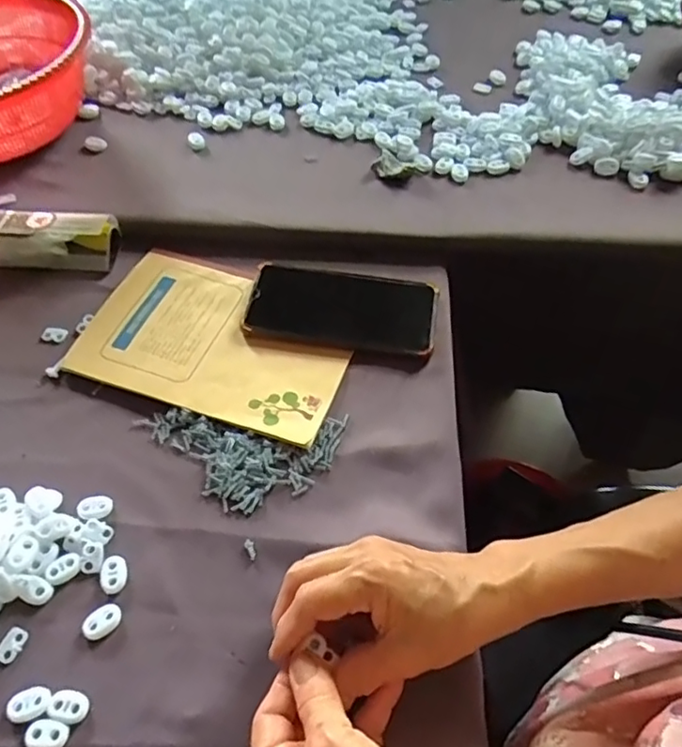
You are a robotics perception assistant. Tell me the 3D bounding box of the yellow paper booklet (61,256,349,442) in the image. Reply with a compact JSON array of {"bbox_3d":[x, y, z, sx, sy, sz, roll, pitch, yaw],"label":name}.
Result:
[{"bbox_3d":[-0.097,-0.028,0.466,0.207,0.007,0.132,16,58,12],"label":"yellow paper booklet"}]

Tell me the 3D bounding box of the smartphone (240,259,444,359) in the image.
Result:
[{"bbox_3d":[0.001,-0.057,0.473,0.149,0.011,0.076,7,57,6],"label":"smartphone"}]

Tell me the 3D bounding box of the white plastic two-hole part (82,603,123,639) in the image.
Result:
[{"bbox_3d":[-0.143,0.148,0.351,0.022,0.004,0.016,-34,62,-20],"label":"white plastic two-hole part"}]

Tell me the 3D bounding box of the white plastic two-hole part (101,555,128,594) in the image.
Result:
[{"bbox_3d":[-0.142,0.125,0.367,0.014,0.004,0.023,-9,56,-5],"label":"white plastic two-hole part"}]

